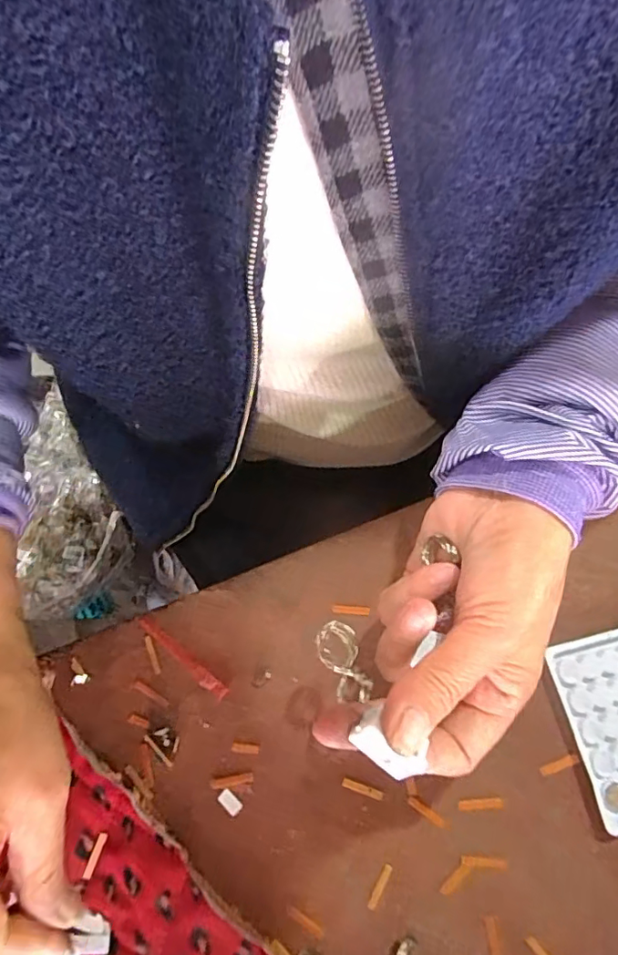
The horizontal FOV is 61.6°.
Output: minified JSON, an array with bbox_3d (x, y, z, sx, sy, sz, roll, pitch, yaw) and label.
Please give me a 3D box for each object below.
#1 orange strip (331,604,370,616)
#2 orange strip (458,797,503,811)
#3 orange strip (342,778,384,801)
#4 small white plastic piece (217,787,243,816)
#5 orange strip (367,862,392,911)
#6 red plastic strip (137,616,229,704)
[{"bbox_3d":[0.024,0.078,0.305,0.022,0.004,0.005,4,75,1],"label":"orange strip"},{"bbox_3d":[0.093,0.177,0.279,0.024,0.004,0.005,-5,75,-2],"label":"orange strip"},{"bbox_3d":[0.029,0.170,0.281,0.023,0.004,0.005,18,75,4],"label":"orange strip"},{"bbox_3d":[-0.043,0.176,0.279,0.013,0.004,0.008,42,78,10],"label":"small white plastic piece"},{"bbox_3d":[0.037,0.212,0.269,0.005,0.004,0.022,27,75,13],"label":"orange strip"},{"bbox_3d":[-0.073,0.103,0.298,0.065,0.004,0.008,38,78,9],"label":"red plastic strip"}]

